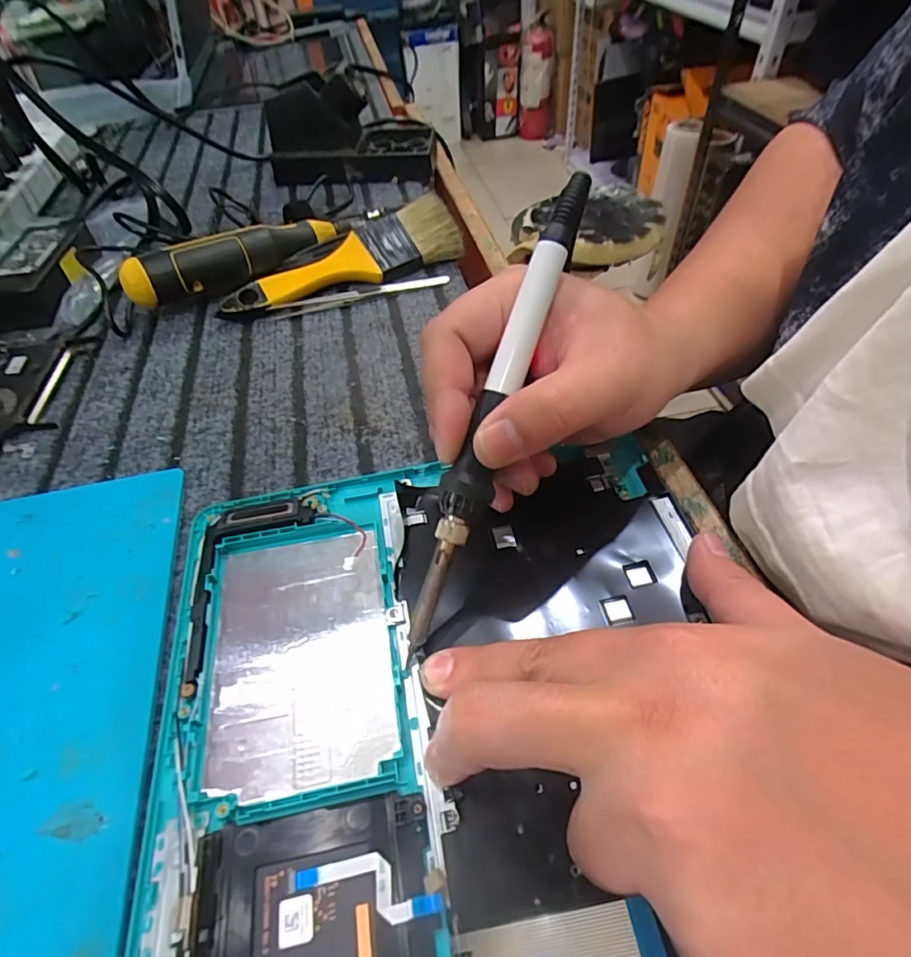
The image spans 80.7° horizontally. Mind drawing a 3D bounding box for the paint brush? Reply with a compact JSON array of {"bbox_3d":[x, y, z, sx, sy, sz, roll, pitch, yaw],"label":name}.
[{"bbox_3d":[-0.079,-0.157,0.400,0.179,0.012,0.052,-31,84,-12],"label":"paint brush"}]

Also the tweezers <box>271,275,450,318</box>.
[{"bbox_3d":[-0.068,-0.136,0.394,0.130,0.009,0.010,-16,51,-9],"label":"tweezers"}]

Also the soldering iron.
[{"bbox_3d":[0.015,-0.025,0.210,0.017,0.013,0.198,19,89,19],"label":"soldering iron"}]

